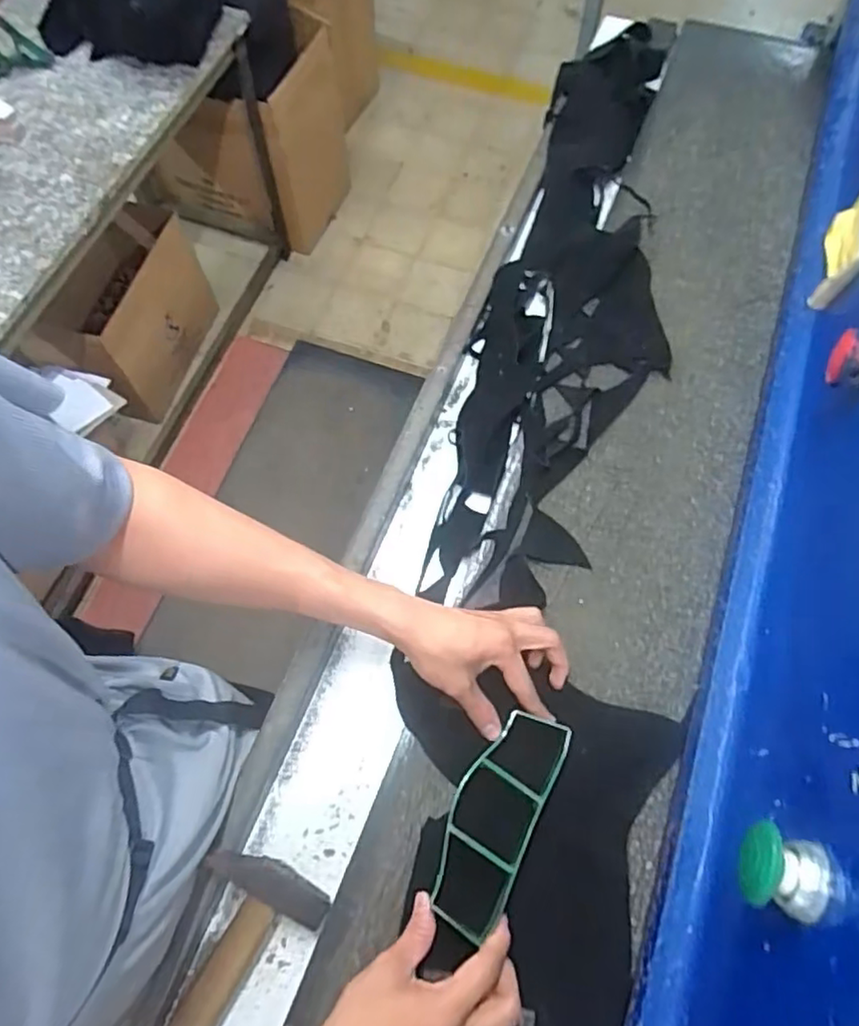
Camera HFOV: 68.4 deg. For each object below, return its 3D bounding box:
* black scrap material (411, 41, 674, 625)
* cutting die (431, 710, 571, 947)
[{"bbox_3d":[0.185,-0.302,0.769,0.204,0.048,0.863,12,66,7],"label":"black scrap material"},{"bbox_3d":[0.051,0.236,0.500,0.066,0.023,0.166,23,69,16],"label":"cutting die"}]

